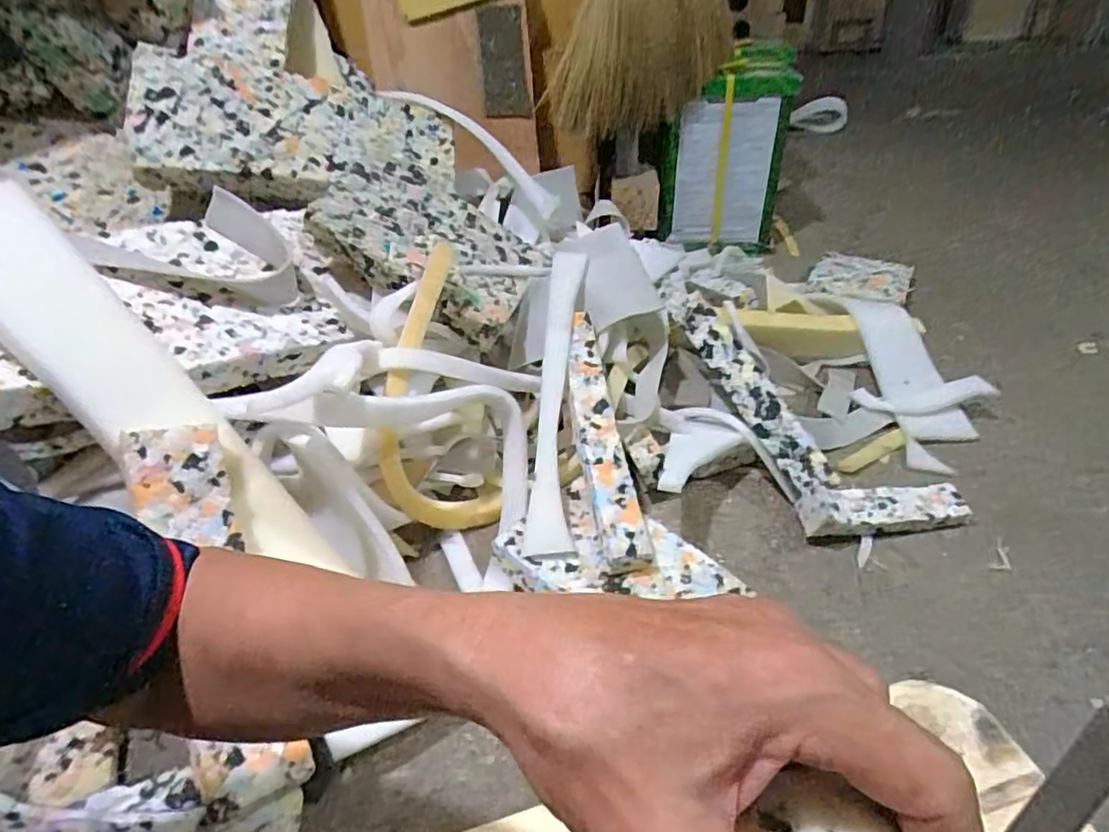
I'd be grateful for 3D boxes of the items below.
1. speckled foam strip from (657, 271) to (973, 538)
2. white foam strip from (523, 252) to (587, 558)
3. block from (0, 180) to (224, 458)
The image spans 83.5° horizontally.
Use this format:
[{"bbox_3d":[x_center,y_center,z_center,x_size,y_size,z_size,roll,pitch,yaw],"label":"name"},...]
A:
[{"bbox_3d":[0.248,-0.003,0.728,0.166,0.050,0.439,-33,64,-27],"label":"speckled foam strip"},{"bbox_3d":[0.004,-0.030,0.715,0.045,0.035,0.371,2,71,7],"label":"white foam strip"},{"bbox_3d":[-0.409,-0.076,0.525,0.043,0.247,0.092,-26,21,34],"label":"block"}]

